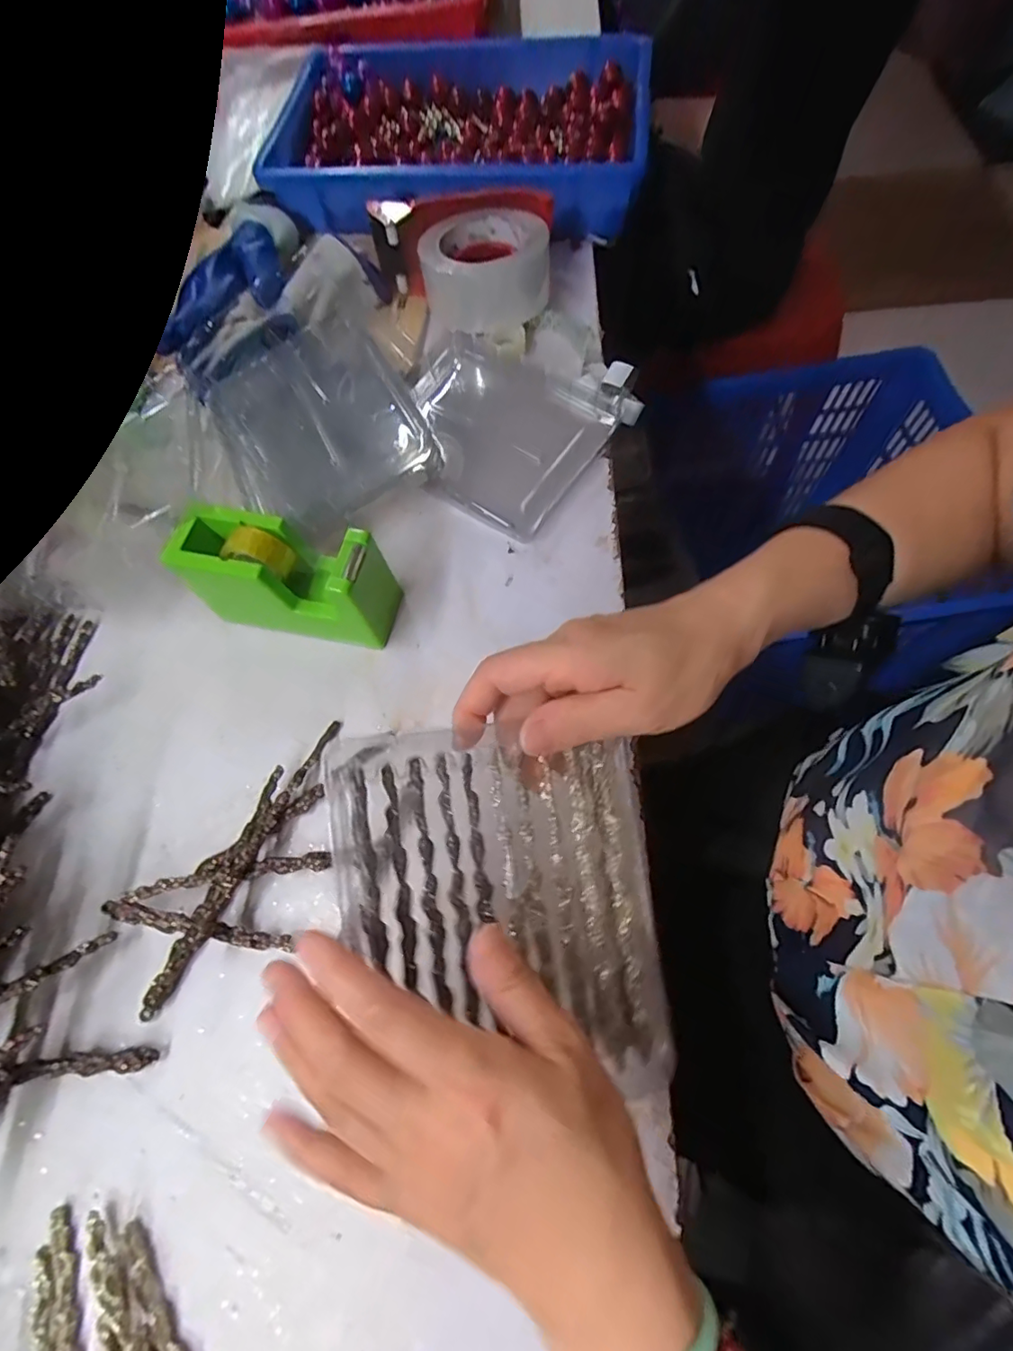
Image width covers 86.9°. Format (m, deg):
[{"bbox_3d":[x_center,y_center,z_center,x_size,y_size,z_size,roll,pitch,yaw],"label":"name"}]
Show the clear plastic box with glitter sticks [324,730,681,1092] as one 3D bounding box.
[{"bbox_3d":[-0.002,0.110,0.258,0.148,0.020,0.169,-5,84,-12],"label":"clear plastic box with glitter sticks"}]

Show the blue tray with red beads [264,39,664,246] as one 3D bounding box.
[{"bbox_3d":[-0.046,-0.550,0.533,0.359,0.071,0.250,5,68,5],"label":"blue tray with red beads"}]

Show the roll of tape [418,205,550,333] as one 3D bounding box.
[{"bbox_3d":[-0.018,-0.362,0.478,0.104,0.057,0.104,-1,68,3],"label":"roll of tape"}]

